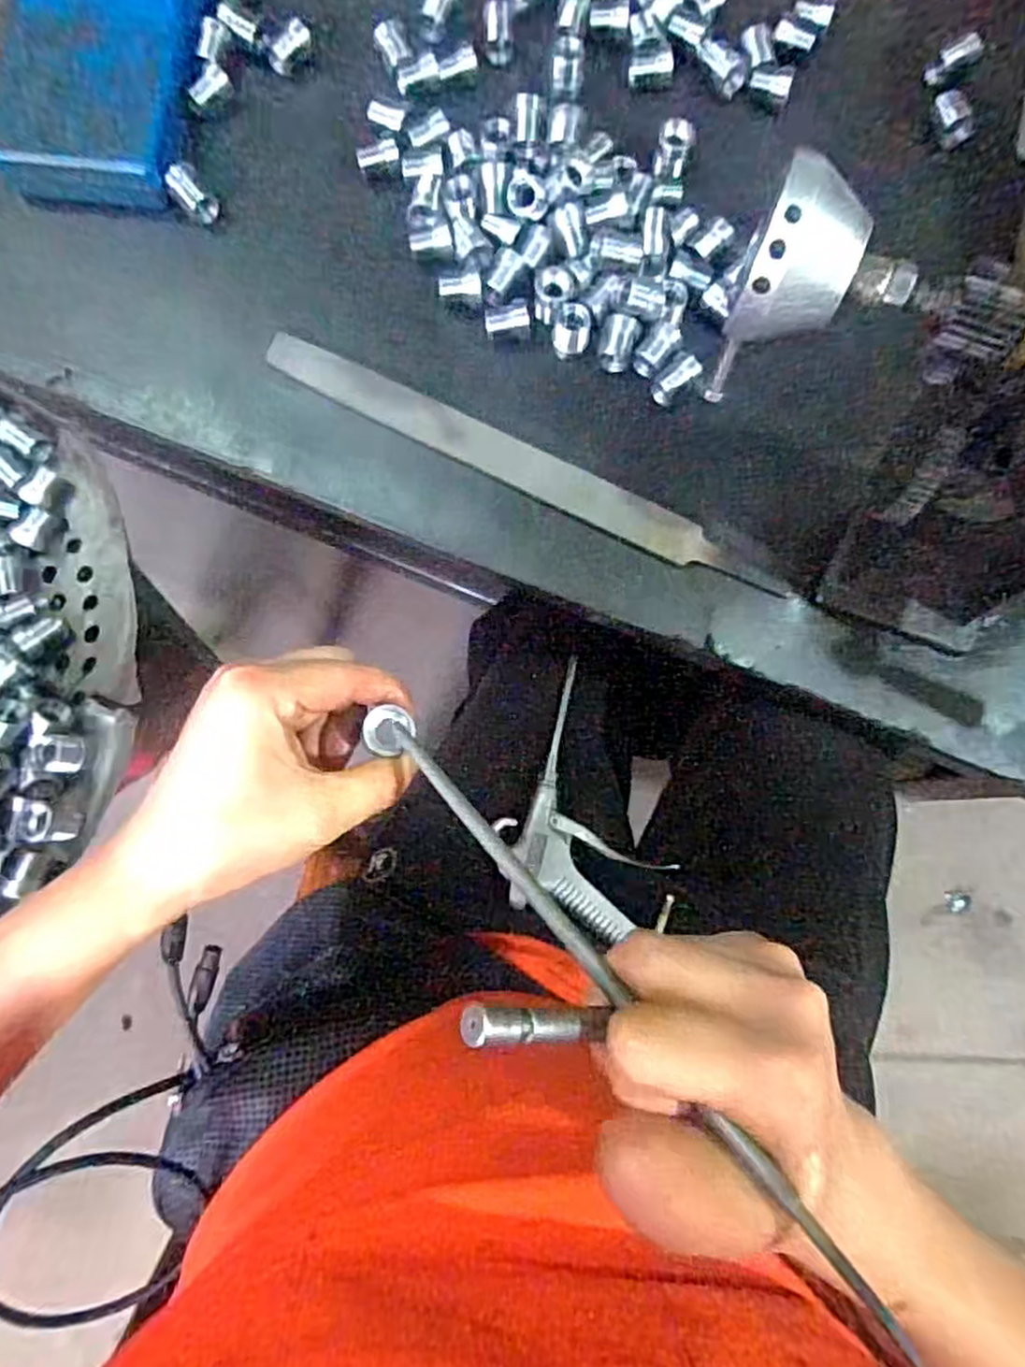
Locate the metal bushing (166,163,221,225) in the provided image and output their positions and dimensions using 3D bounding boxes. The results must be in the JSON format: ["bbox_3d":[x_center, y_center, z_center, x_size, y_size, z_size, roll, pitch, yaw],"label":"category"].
[{"bbox_3d":[-0.175,-0.268,0.404,0.017,0.011,0.031,-38,84,-7],"label":"metal bushing"}]

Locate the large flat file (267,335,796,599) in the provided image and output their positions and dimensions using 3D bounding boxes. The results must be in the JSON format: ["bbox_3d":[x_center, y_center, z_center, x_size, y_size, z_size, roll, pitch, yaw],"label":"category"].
[{"bbox_3d":[0.006,-0.116,0.392,0.295,0.010,0.021,28,81,3],"label":"large flat file"}]

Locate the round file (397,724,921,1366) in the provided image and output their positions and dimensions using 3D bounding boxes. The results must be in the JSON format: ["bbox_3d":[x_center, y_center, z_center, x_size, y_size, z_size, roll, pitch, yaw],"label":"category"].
[{"bbox_3d":[0.023,0.084,0.228,0.007,0.006,0.220,-41,57,-6],"label":"round file"}]

